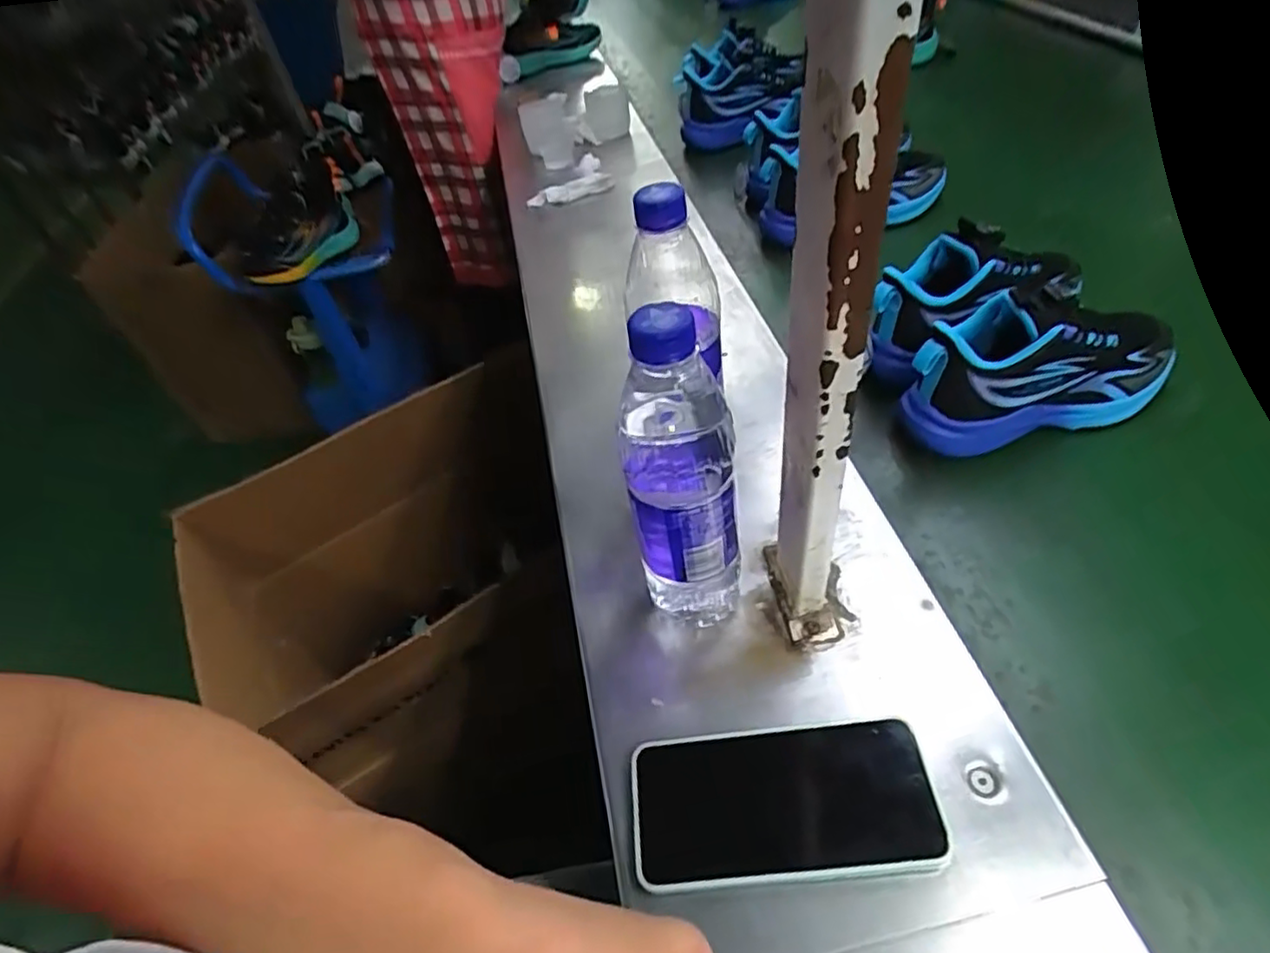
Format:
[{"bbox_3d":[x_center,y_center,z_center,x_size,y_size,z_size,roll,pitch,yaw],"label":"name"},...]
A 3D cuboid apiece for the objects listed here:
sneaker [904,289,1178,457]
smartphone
[{"bbox_3d":[0.323,-0.090,0.518,0.221,0.114,0.077,-13,47,-3],"label":"sneaker"},{"bbox_3d":[0.079,0.174,0.355,0.158,0.016,0.077,-7,47,3],"label":"smartphone"}]

